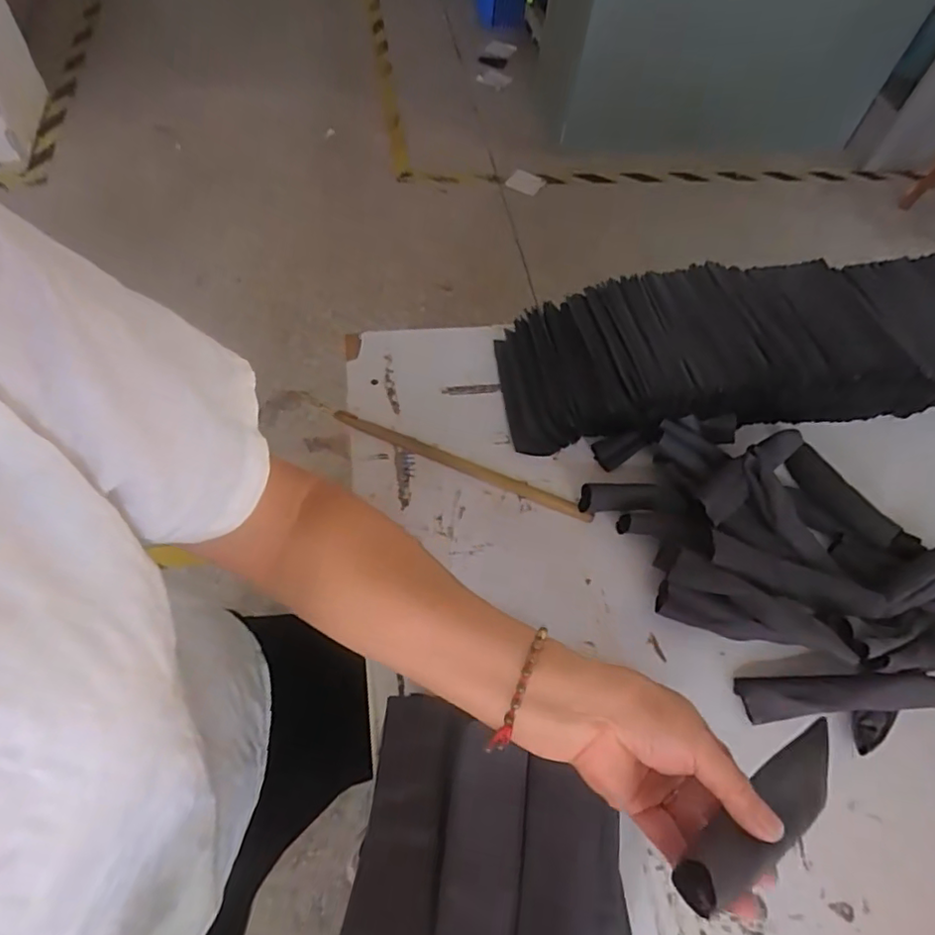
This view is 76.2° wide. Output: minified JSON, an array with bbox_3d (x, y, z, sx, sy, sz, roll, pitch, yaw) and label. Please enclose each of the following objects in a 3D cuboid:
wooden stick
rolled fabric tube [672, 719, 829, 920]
[{"bbox_3d":[-0.004,-0.004,0.584,0.264,0.016,0.016,21,61,8],"label":"wooden stick"},{"bbox_3d":[0.167,0.197,0.334,0.141,0.023,0.035,-20,62,-33],"label":"rolled fabric tube"}]

